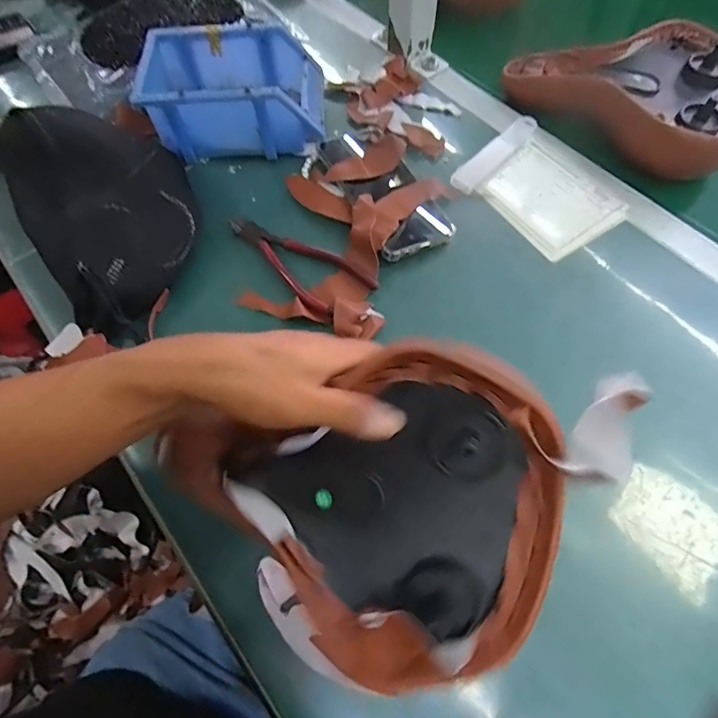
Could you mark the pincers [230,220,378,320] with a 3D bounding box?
[{"bbox_3d":[-0.054,-0.096,0.424,0.065,0.022,0.144,-38,70,-16],"label":"pincers"}]

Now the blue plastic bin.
[{"bbox_3d":[-0.130,-0.290,0.477,0.182,0.072,0.142,-6,65,-2],"label":"blue plastic bin"}]

